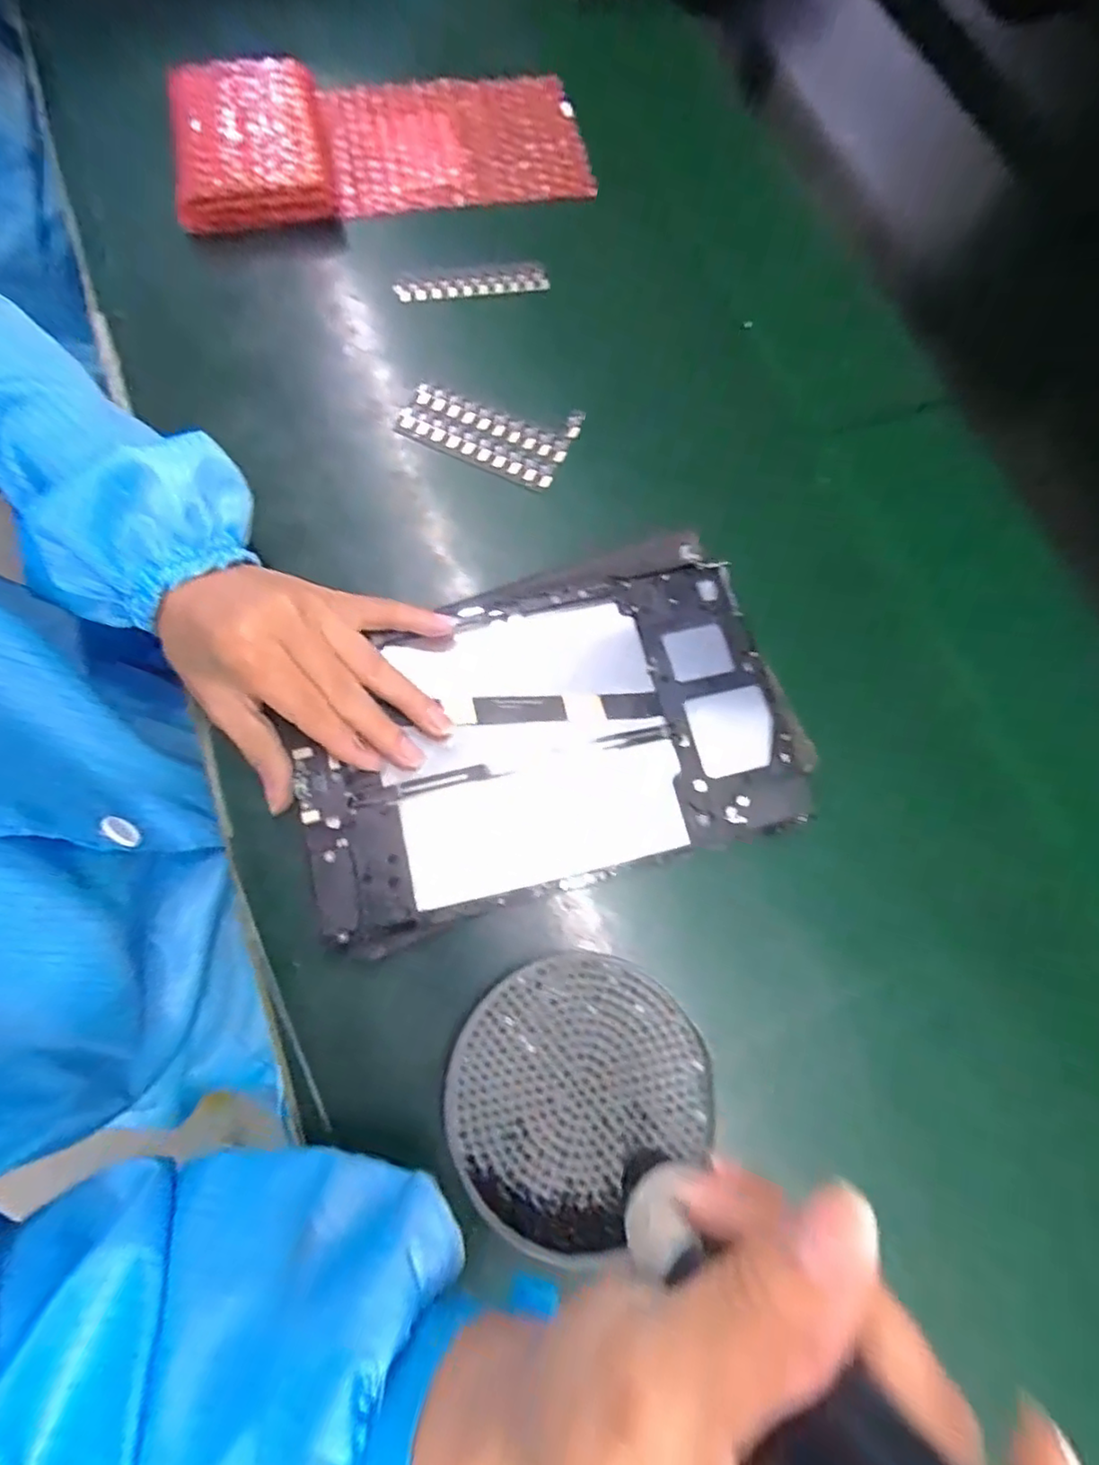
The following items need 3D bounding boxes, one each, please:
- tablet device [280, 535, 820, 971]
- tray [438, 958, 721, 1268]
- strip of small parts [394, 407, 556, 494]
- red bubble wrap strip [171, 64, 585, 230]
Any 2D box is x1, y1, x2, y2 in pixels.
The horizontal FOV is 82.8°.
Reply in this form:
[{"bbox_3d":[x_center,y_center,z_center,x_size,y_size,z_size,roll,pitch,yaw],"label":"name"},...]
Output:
[{"bbox_3d":[-0.003,-0.003,0.310,0.237,0.013,0.158,-18,74,-6],"label":"tablet device"},{"bbox_3d":[0.011,0.156,0.272,0.109,0.008,0.108,2,73,-5],"label":"tray"},{"bbox_3d":[-0.045,-0.169,0.368,0.099,0.005,0.020,23,72,2],"label":"strip of small parts"},{"bbox_3d":[-0.113,-0.406,0.424,0.273,0.033,0.127,-14,75,-9],"label":"red bubble wrap strip"}]

